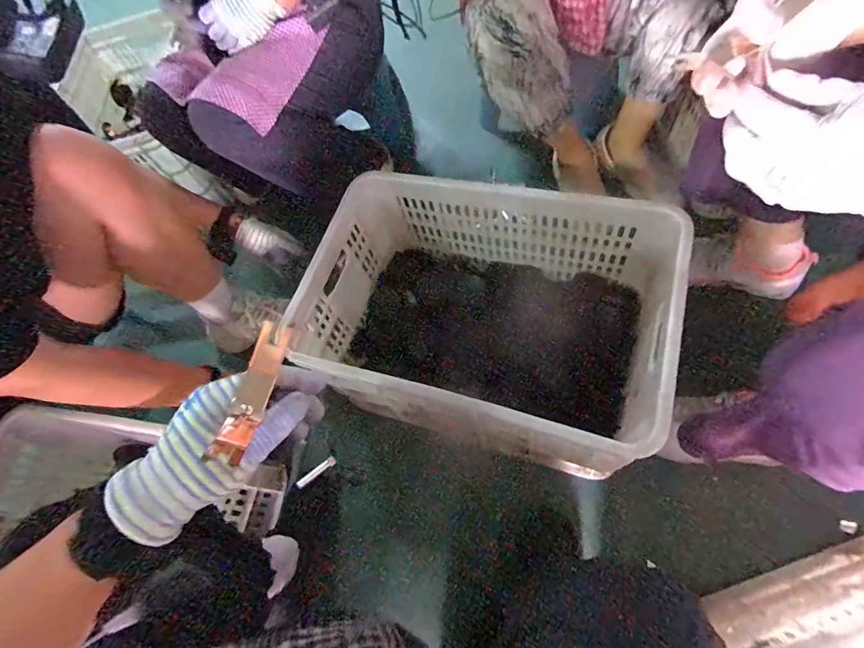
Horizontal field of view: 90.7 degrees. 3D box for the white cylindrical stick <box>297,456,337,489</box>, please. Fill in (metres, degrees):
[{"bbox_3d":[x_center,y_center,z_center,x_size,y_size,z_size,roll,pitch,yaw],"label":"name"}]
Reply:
[{"bbox_3d":[-0.214,0.273,0.790,0.078,0.007,0.016,-35,68,-12],"label":"white cylindrical stick"}]

